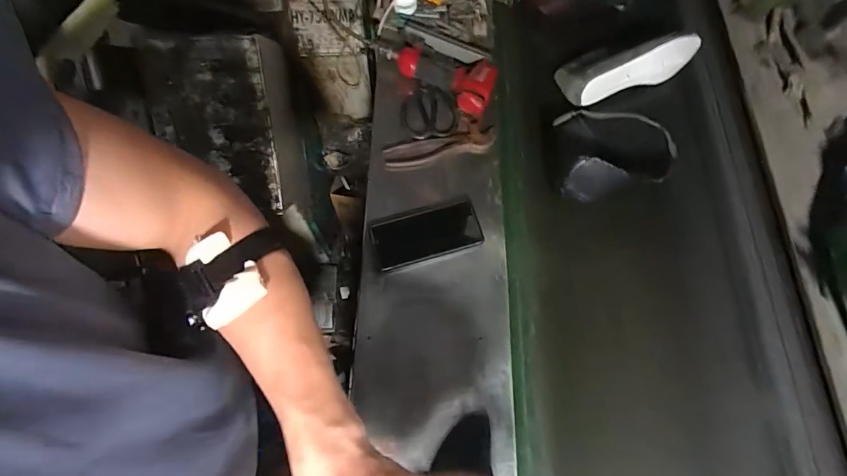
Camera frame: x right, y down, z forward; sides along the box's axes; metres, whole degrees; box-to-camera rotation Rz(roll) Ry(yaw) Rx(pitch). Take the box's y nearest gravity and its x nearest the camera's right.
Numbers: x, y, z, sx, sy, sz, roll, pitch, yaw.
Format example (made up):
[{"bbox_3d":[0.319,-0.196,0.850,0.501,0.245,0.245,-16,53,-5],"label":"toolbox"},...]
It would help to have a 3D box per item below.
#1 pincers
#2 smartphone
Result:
[{"bbox_3d":[0.031,-0.157,0.740,0.201,0.017,0.060,-13,69,-7],"label":"pincers"},{"bbox_3d":[0.006,-0.004,0.667,0.166,0.012,0.081,-14,69,-8],"label":"smartphone"}]

